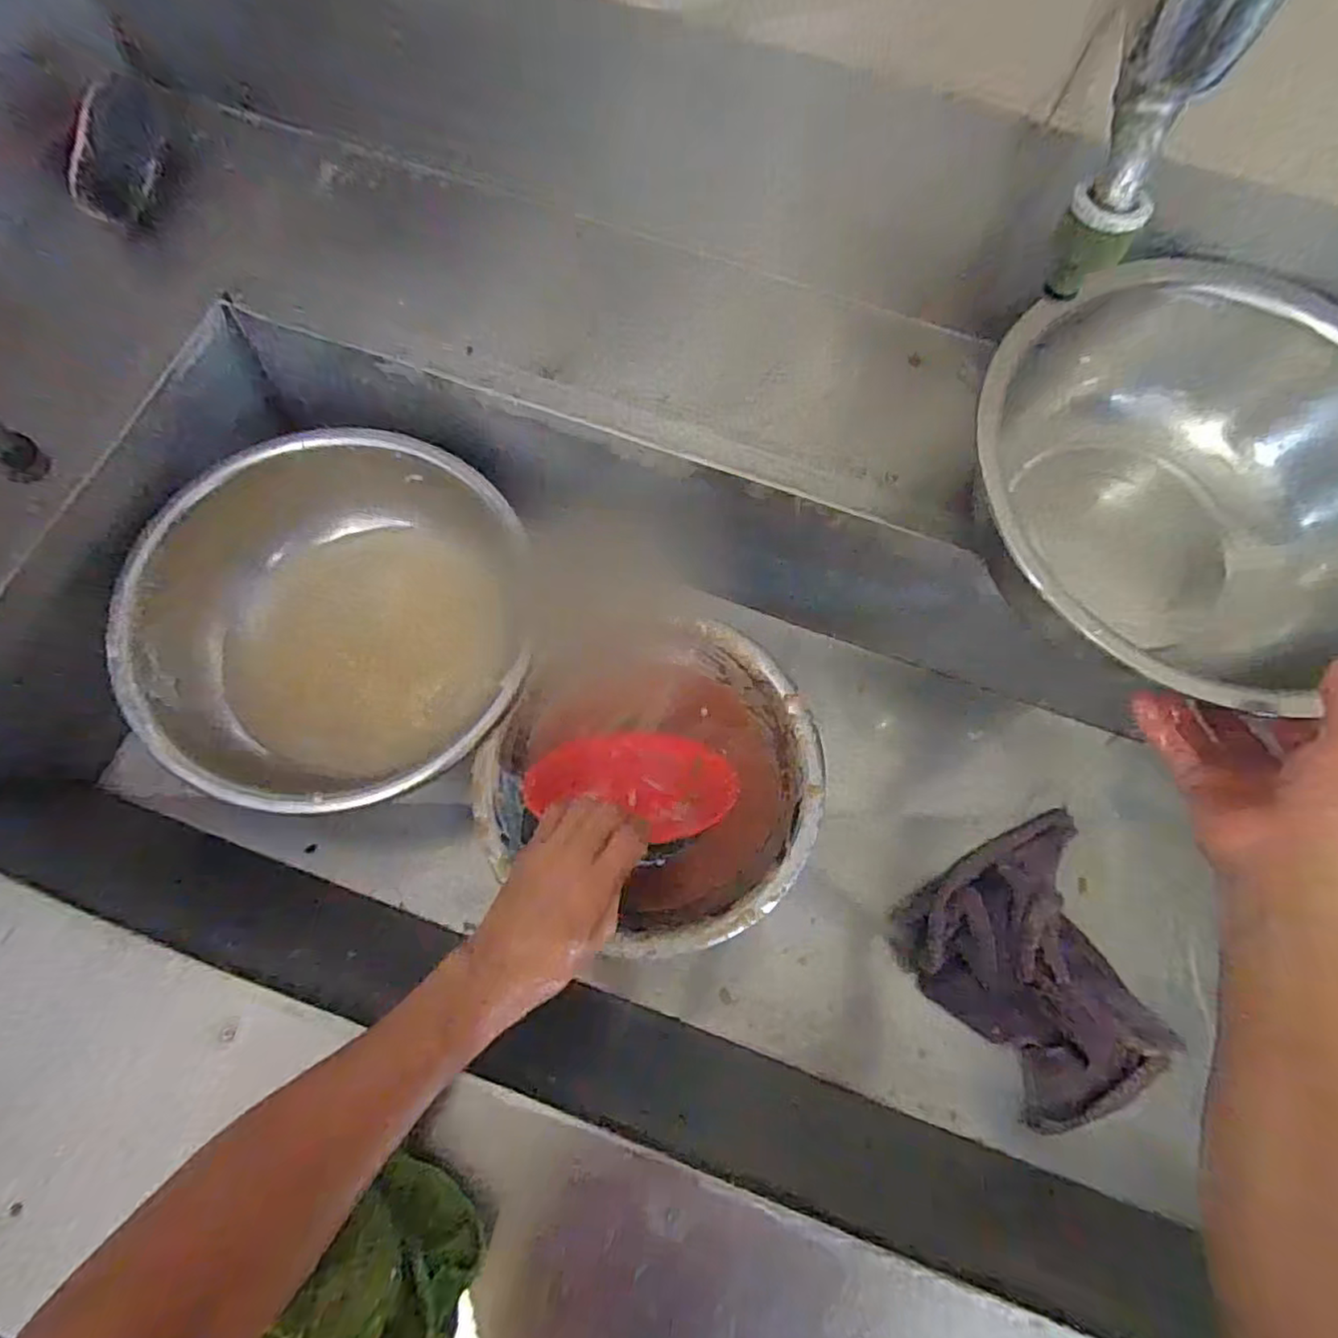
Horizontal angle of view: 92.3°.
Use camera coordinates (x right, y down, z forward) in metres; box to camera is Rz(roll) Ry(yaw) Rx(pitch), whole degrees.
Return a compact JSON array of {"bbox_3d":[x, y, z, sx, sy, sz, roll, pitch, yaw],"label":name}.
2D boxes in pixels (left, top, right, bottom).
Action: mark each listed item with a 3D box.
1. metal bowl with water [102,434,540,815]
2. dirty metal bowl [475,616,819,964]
[{"bbox_3d":[-0.303,-0.042,0.597,0.308,0.119,0.334,1,73,-2],"label":"metal bowl with water"},{"bbox_3d":[-0.007,0.110,0.576,0.287,0.099,0.274,-34,77,-12],"label":"dirty metal bowl"}]

